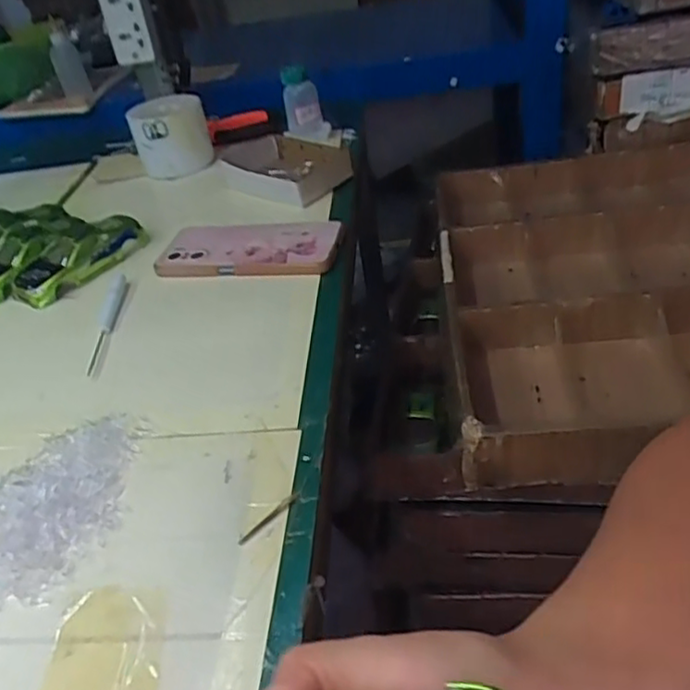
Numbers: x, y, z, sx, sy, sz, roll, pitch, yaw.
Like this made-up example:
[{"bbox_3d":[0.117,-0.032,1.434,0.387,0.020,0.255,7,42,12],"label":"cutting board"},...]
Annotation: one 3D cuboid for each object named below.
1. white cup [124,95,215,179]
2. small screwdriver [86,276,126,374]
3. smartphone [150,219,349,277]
[{"bbox_3d":[-0.200,-0.241,0.778,0.086,0.067,0.083,-15,37,-11],"label":"white cup"},{"bbox_3d":[-0.192,-0.020,0.540,0.012,0.014,0.126,-6,36,1],"label":"small screwdriver"},{"bbox_3d":[-0.086,-0.087,0.595,0.158,0.017,0.071,3,38,14],"label":"smartphone"}]

